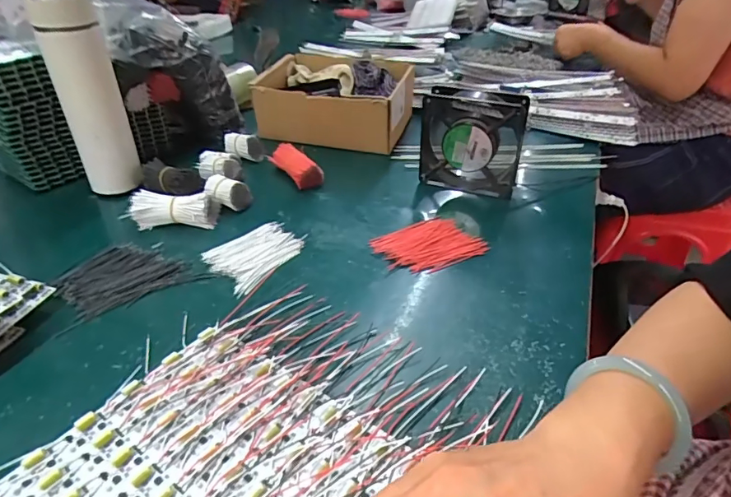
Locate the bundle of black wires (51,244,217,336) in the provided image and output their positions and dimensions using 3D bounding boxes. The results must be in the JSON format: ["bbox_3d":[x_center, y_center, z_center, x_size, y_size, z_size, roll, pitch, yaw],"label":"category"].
[{"bbox_3d":[-0.238,0.023,0.469,0.121,0.008,0.100,-23,43,-29],"label":"bundle of black wires"}]

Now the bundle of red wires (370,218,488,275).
[{"bbox_3d":[0.069,-0.006,0.507,0.112,0.011,0.078,-15,39,-21],"label":"bundle of red wires"}]

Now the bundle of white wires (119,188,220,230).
[{"bbox_3d":[-0.219,-0.045,0.535,0.094,0.034,0.032,0,36,-2],"label":"bundle of white wires"}]

